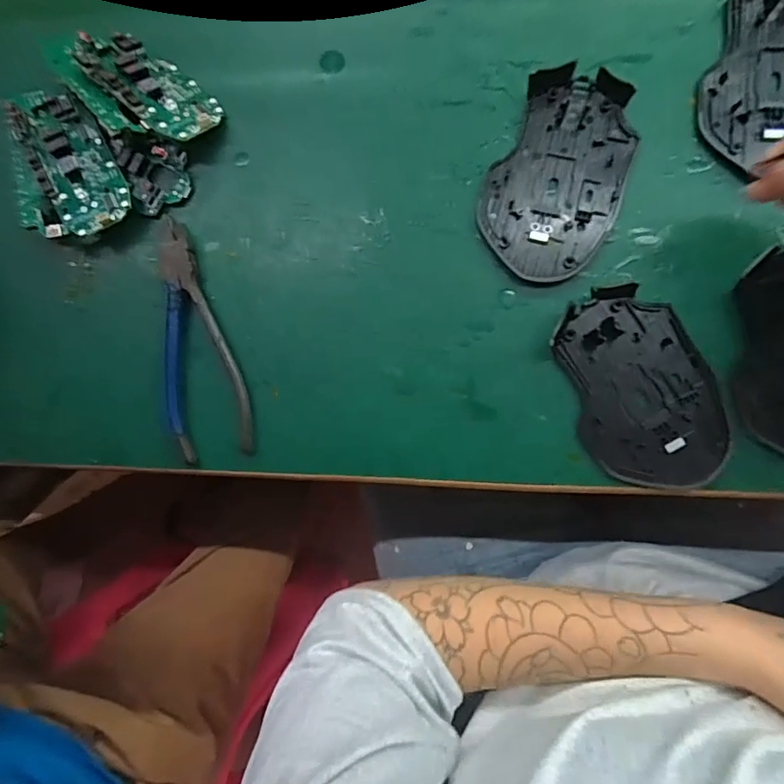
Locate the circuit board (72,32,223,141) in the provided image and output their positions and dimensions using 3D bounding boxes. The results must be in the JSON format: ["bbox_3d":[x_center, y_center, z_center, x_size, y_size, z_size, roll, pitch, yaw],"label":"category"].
[{"bbox_3d":[-0.146,-0.187,0.294,0.087,0.010,0.044,39,63,2],"label":"circuit board"}]

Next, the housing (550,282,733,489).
[{"bbox_3d":[0.138,-0.002,0.267,0.072,0.011,0.110,-17,87,6],"label":"housing"}]

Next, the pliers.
[{"bbox_3d":[-0.122,-0.033,0.299,0.048,0.009,0.148,-13,87,6],"label":"pliers"}]

